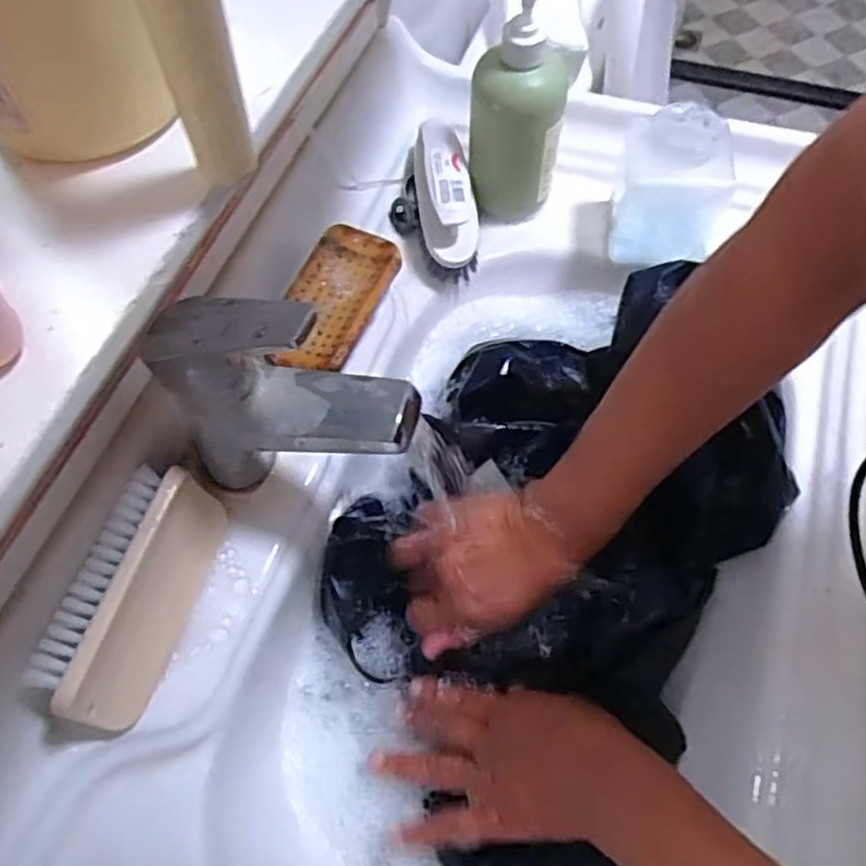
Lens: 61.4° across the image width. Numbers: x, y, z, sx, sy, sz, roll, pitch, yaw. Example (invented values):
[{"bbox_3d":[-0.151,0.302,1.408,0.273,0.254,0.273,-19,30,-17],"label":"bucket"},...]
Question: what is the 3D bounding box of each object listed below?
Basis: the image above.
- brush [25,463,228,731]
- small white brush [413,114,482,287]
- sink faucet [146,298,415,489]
[{"bbox_3d":[-0.166,0.087,0.406,0.040,0.070,0.139,13,64,28],"label":"brush"},{"bbox_3d":[0.007,-0.197,0.579,0.048,0.061,0.148,-9,73,-5],"label":"small white brush"},{"bbox_3d":[-0.073,-0.015,0.384,0.127,0.139,0.041,5,60,4],"label":"sink faucet"}]

